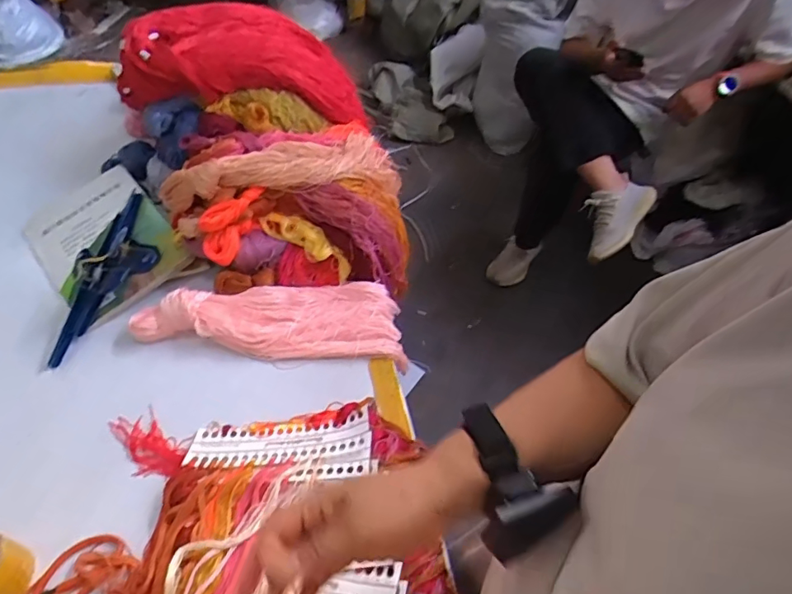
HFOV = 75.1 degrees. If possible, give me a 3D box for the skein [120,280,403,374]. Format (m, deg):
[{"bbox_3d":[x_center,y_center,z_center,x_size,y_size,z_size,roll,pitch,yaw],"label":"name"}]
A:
[{"bbox_3d":[-0.203,0.032,0.849,0.427,0.054,0.138,0,52,-4],"label":"skein"}]

